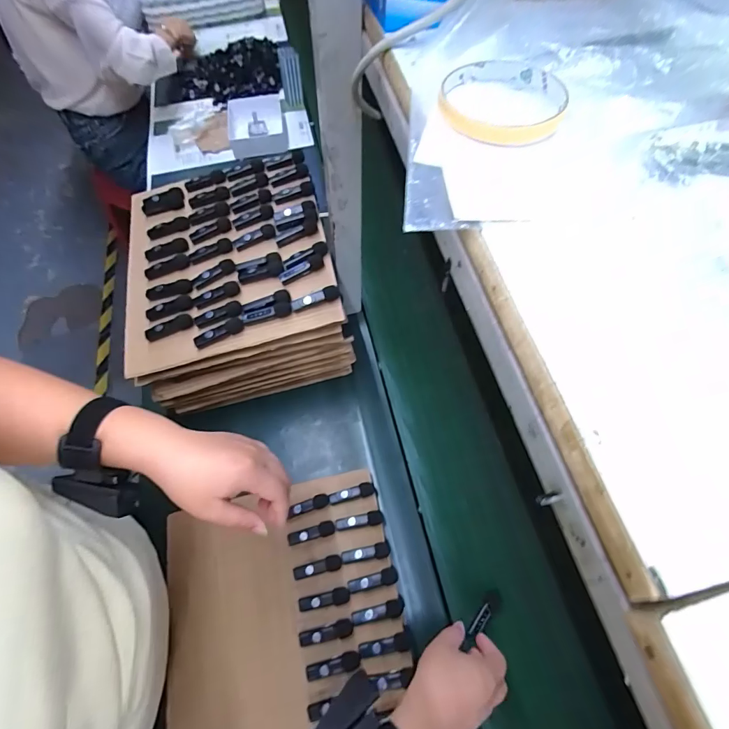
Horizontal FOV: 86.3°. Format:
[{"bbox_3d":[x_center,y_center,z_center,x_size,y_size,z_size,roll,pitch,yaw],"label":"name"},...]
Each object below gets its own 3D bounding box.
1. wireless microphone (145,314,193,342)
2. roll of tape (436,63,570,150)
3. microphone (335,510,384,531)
[{"bbox_3d":[-0.265,-0.050,0.528,0.064,0.013,0.019,-17,65,-9],"label":"wireless microphone"},{"bbox_3d":[0.091,-0.173,0.253,0.082,0.013,0.078,0,63,-1],"label":"roll of tape"},{"bbox_3d":[-0.006,0.216,0.536,0.066,0.008,0.018,-9,64,-5],"label":"microphone"}]

